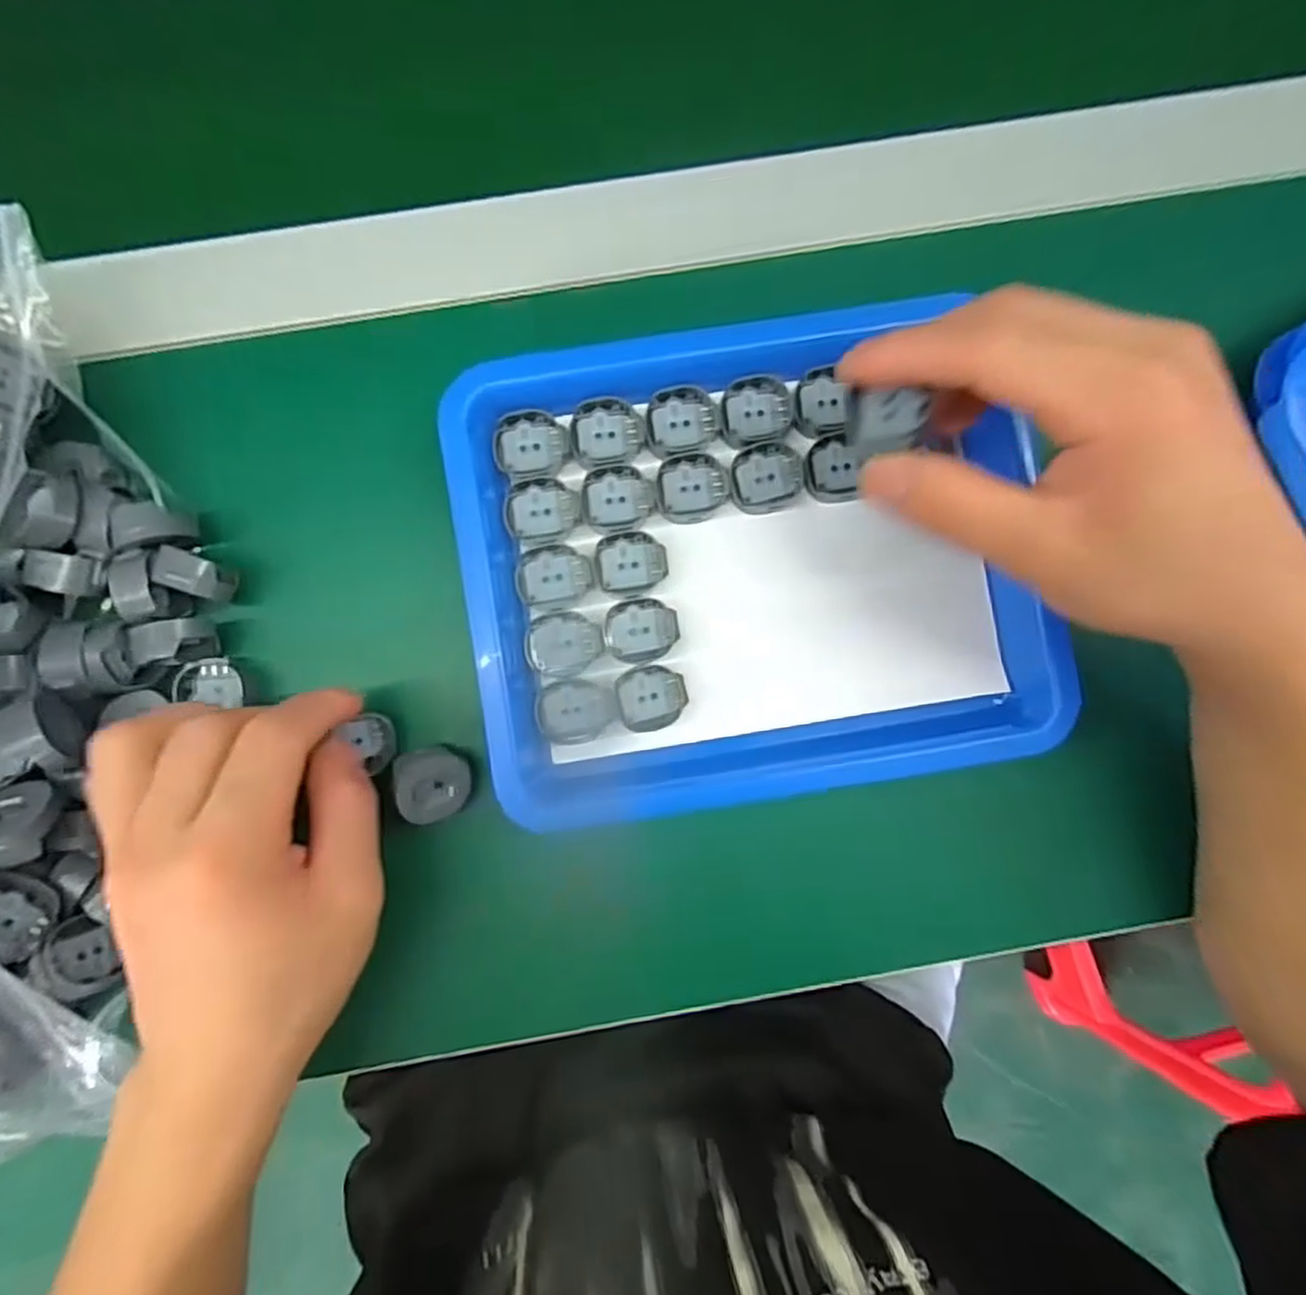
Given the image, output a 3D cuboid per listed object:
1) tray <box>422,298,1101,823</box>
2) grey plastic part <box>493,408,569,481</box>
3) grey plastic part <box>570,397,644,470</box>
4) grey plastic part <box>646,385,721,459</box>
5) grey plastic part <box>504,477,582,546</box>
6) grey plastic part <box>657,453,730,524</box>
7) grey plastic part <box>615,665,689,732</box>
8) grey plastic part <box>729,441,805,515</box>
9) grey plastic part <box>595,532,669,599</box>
[{"bbox_3d":[0.040,-0.032,0.284,0.220,0.039,0.188,-9,88,-2],"label":"tray"},{"bbox_3d":[-0.047,-0.079,0.276,0.027,0.004,0.026,0,88,-2],"label":"grey plastic part"},{"bbox_3d":[-0.018,-0.083,0.275,0.027,0.006,0.025,-8,88,-2],"label":"grey plastic part"},{"bbox_3d":[0.012,-0.088,0.277,0.028,0.004,0.025,-11,88,-2],"label":"grey plastic part"},{"bbox_3d":[-0.042,-0.053,0.275,0.028,0.004,0.026,-4,88,-2],"label":"grey plastic part"},{"bbox_3d":[0.015,-0.062,0.281,0.027,0.009,0.027,0,88,-2],"label":"grey plastic part"},{"bbox_3d":[-0.001,0.020,0.285,0.026,0.020,0.024,-17,89,-2],"label":"grey plastic part"},{"bbox_3d":[0.045,-0.067,0.282,0.028,0.011,0.028,0,93,-1],"label":"grey plastic part"},{"bbox_3d":[-0.008,-0.032,0.281,0.027,0.013,0.025,-5,88,-2],"label":"grey plastic part"}]

